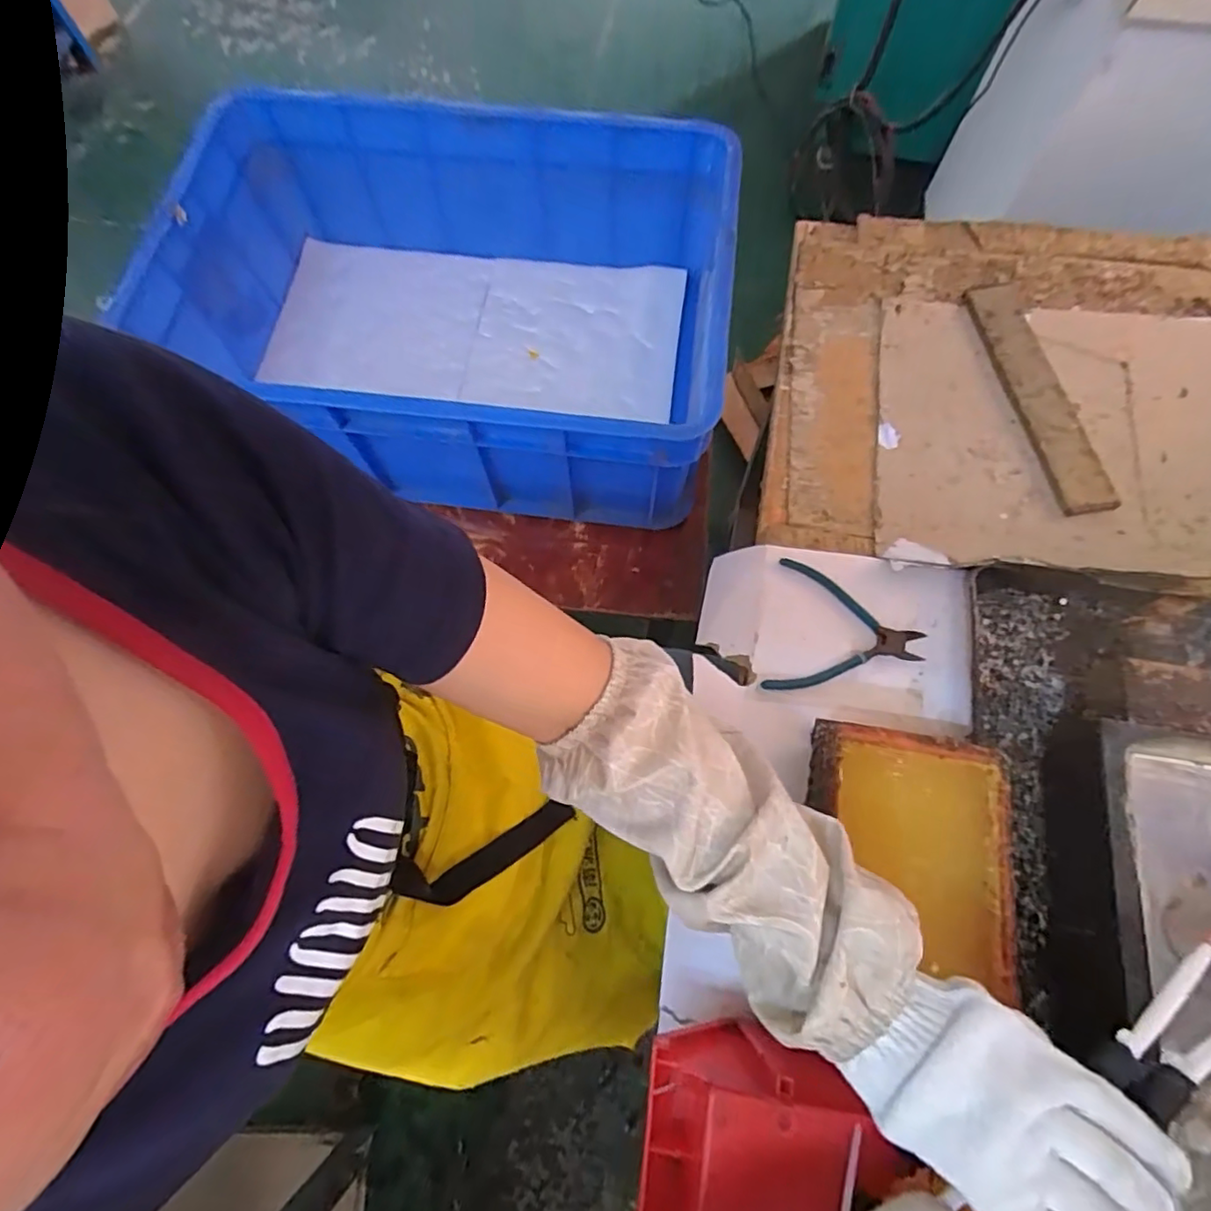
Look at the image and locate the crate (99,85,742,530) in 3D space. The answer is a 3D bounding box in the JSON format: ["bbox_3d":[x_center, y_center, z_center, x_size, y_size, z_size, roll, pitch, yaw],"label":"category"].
[{"bbox_3d":[-0.179,-0.358,0.728,0.624,0.201,0.426,13,70,6],"label":"crate"}]

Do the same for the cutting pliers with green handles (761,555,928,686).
[{"bbox_3d":[0.220,0.028,0.553,0.133,0.008,0.123,11,71,7],"label":"cutting pliers with green handles"}]

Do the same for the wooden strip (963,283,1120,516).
[{"bbox_3d":[0.470,-0.234,0.663,0.060,0.013,0.297,-9,70,-1],"label":"wooden strip"}]

